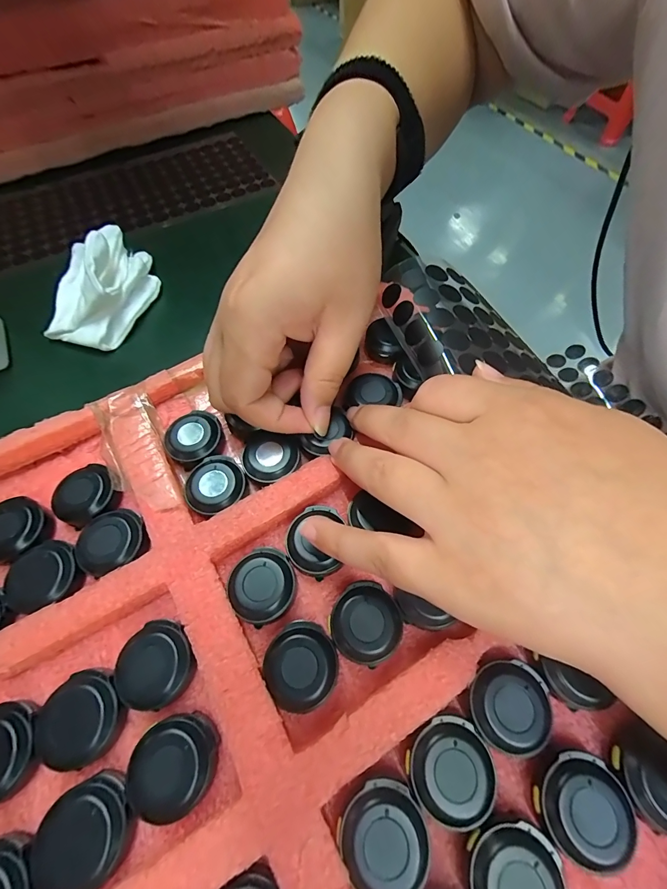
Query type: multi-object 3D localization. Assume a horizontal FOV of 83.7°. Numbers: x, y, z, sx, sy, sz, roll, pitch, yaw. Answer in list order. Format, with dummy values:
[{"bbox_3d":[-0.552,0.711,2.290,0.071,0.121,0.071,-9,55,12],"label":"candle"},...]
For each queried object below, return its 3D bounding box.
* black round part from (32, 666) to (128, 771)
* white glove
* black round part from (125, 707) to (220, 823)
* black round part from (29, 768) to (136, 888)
[{"bbox_3d":[-0.096,0.105,0.143,0.029,0.010,0.030,0,61,0],"label":"black round part"},{"bbox_3d":[-0.167,-0.118,0.262,0.064,0.043,0.097,0,61,1],"label":"white glove"},{"bbox_3d":[-0.058,0.116,0.135,0.027,0.012,0.029,-1,60,1],"label":"black round part"},{"bbox_3d":[-0.084,0.133,0.126,0.032,0.011,0.028,-34,66,-17],"label":"black round part"}]

